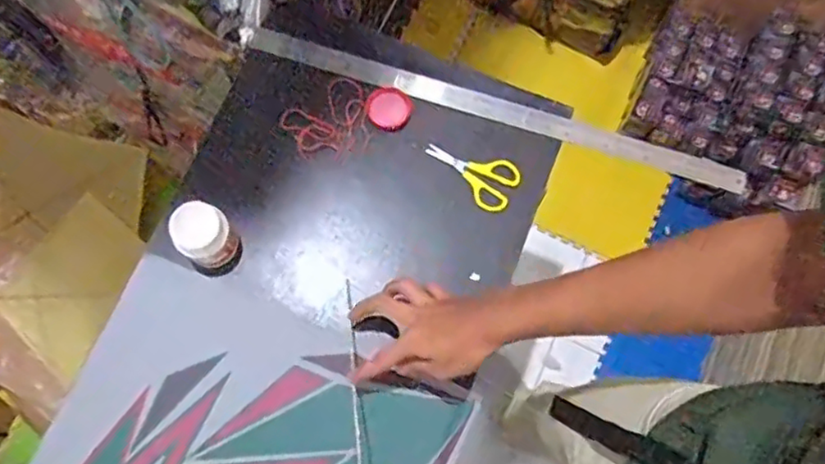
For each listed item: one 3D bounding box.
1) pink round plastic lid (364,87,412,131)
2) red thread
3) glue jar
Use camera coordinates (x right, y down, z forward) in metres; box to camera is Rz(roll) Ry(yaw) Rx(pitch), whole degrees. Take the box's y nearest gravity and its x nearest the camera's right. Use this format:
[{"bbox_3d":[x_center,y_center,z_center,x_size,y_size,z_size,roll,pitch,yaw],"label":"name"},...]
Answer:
[{"bbox_3d":[-0.029,-0.151,0.778,0.056,0.004,0.054,1,75,-2],"label":"pink round plastic lid"},{"bbox_3d":[-0.096,-0.132,0.774,0.105,0.010,0.092,-35,79,-10],"label":"red thread"},{"bbox_3d":[-0.224,0.006,0.698,0.054,0.102,0.055,1,75,-2],"label":"glue jar"}]

